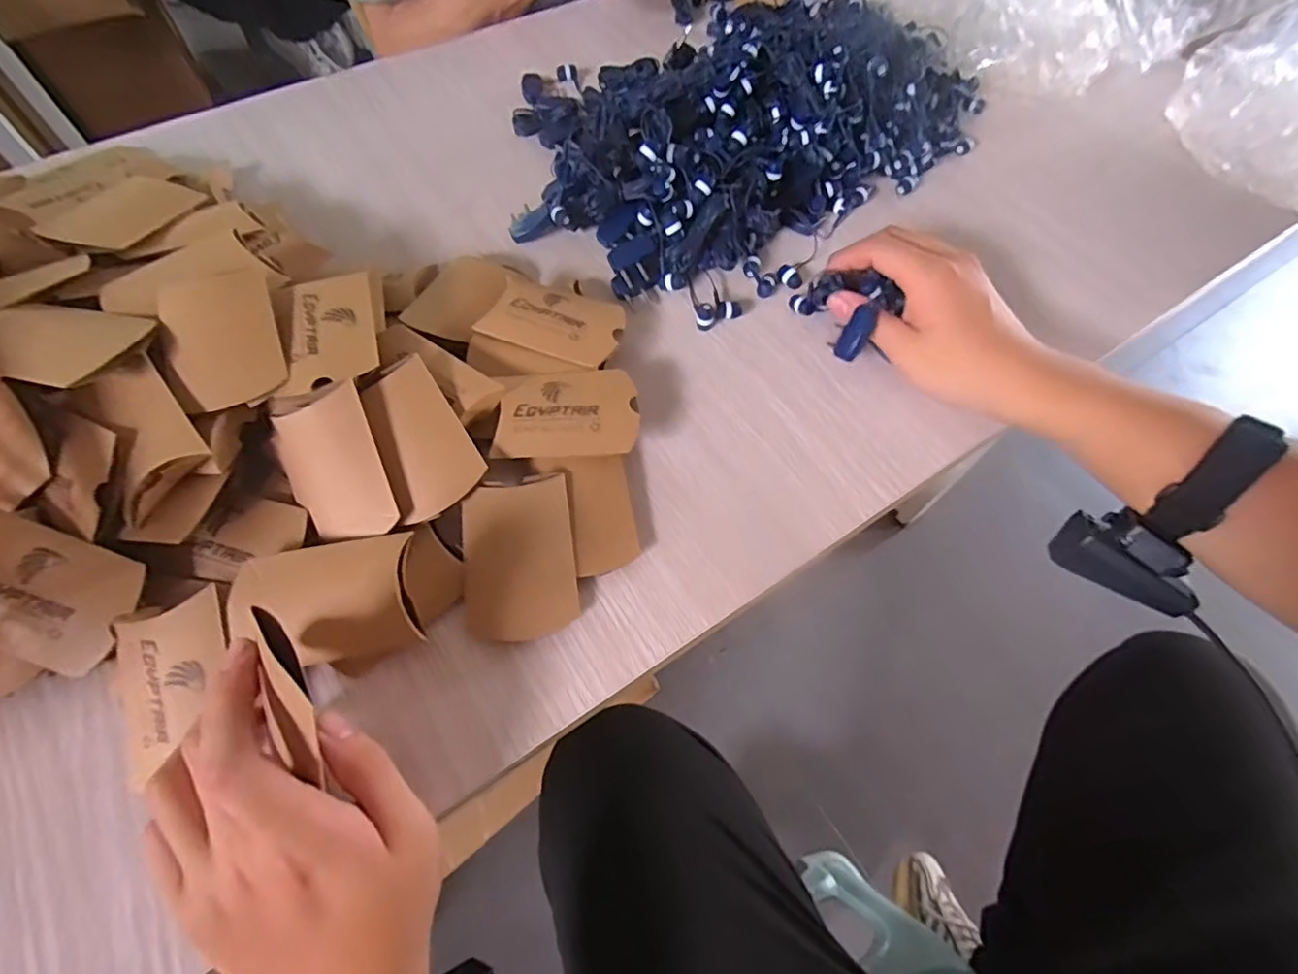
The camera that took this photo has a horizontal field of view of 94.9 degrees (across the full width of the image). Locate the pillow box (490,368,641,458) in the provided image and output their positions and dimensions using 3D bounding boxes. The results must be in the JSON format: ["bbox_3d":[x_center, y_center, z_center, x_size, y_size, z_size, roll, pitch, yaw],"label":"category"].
[{"bbox_3d":[-0.047,-0.045,0.343,0.078,0.011,0.056,-2,69,-8],"label":"pillow box"}]

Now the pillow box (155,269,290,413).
[{"bbox_3d":[-0.227,-0.079,0.319,0.050,0.020,0.082,-22,65,-12],"label":"pillow box"}]

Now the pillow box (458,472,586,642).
[{"bbox_3d":[-0.068,0.037,0.312,0.056,0.026,0.076,-7,63,-5],"label":"pillow box"}]

